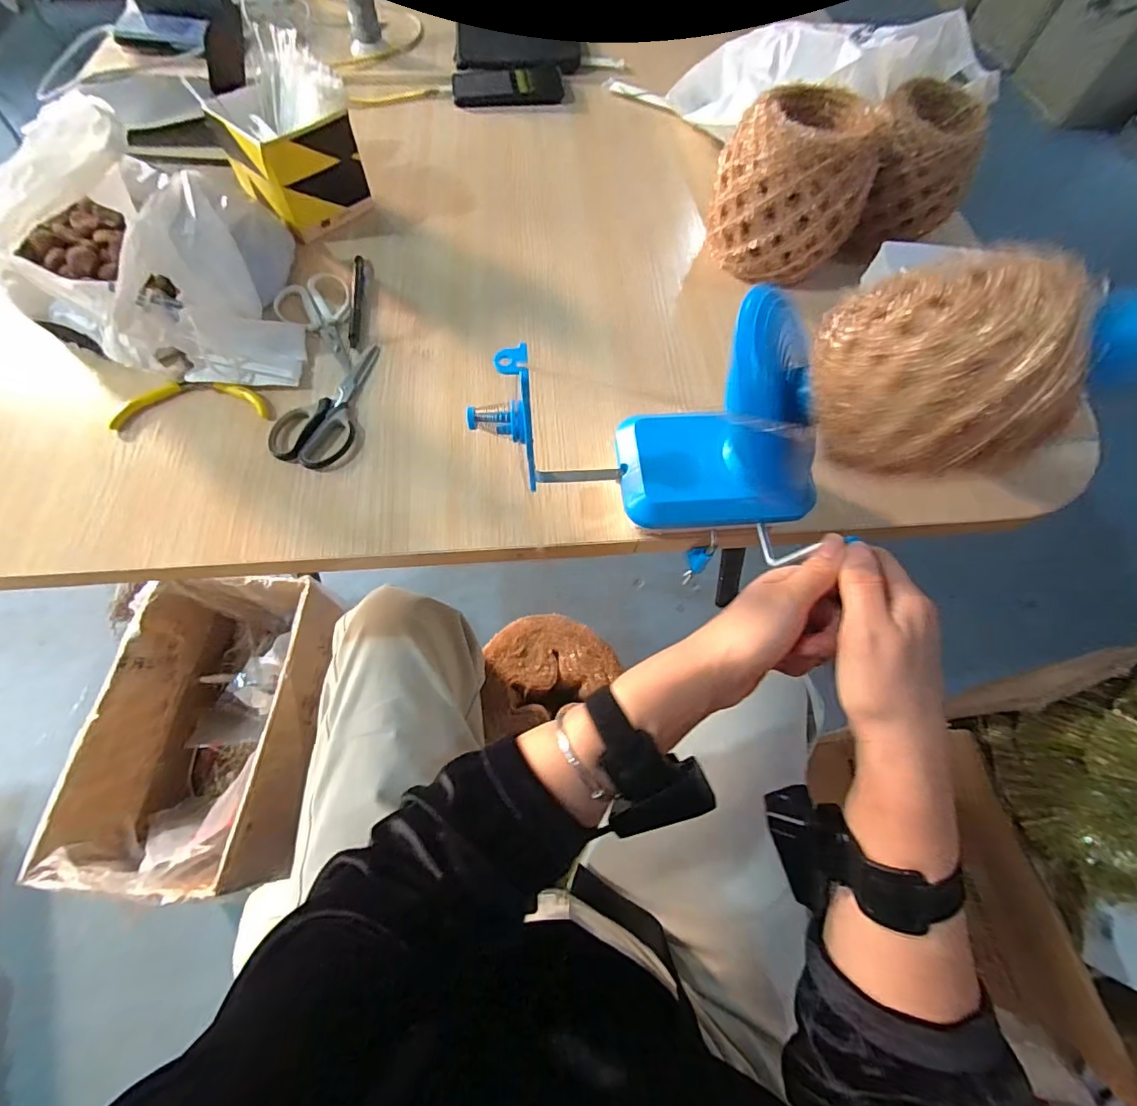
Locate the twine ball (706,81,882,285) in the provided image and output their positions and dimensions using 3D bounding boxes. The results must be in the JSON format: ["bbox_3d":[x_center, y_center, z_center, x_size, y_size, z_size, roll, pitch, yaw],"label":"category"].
[{"bbox_3d":[0.231,-0.379,0.520,0.143,0.130,0.126,23,65,8],"label":"twine ball"}]

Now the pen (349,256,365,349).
[{"bbox_3d":[-0.224,-0.270,0.527,0.012,0.006,0.134,-5,64,-6],"label":"pen"}]

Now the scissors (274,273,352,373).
[{"bbox_3d":[-0.255,-0.239,0.510,0.073,0.008,0.138,-23,67,-14],"label":"scissors"}]

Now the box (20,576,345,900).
[{"bbox_3d":[-0.570,0.283,0.830,0.288,0.213,0.447,4,65,-1],"label":"box"}]

